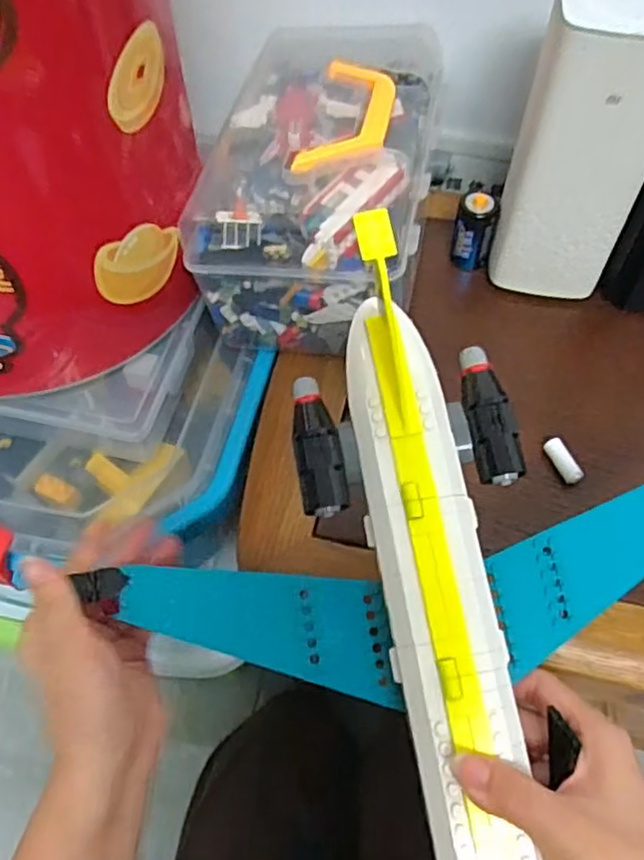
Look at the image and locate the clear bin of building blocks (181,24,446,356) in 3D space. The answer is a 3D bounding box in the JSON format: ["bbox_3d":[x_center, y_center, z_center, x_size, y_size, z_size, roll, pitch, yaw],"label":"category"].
[{"bbox_3d":[0.003,-0.203,0.547,0.162,0.129,0.278,8,59,5],"label":"clear bin of building blocks"}]

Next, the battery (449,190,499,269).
[{"bbox_3d":[0.126,-0.162,0.563,0.033,0.063,0.026,11,59,7],"label":"battery"}]

